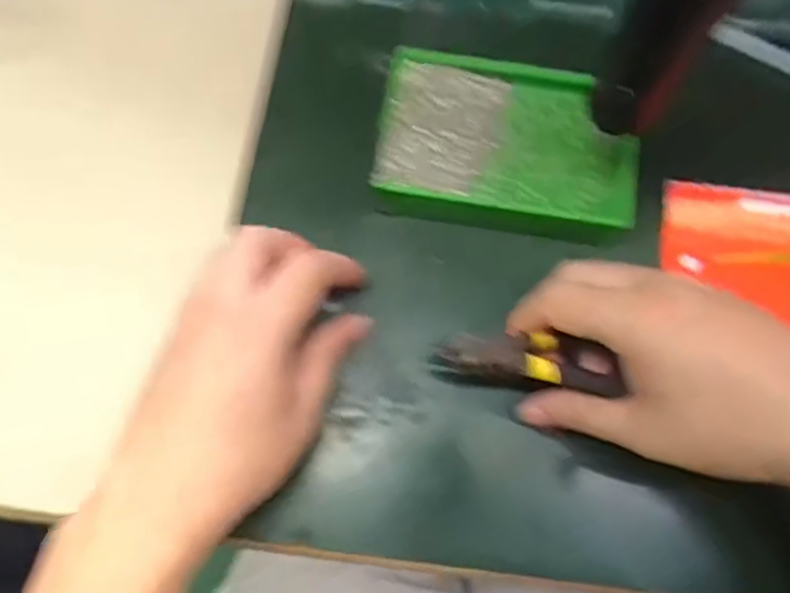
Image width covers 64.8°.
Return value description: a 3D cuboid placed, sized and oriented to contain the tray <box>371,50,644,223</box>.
[{"bbox_3d":[0.061,-0.087,0.343,0.135,0.030,0.088,9,73,2],"label":"tray"}]

